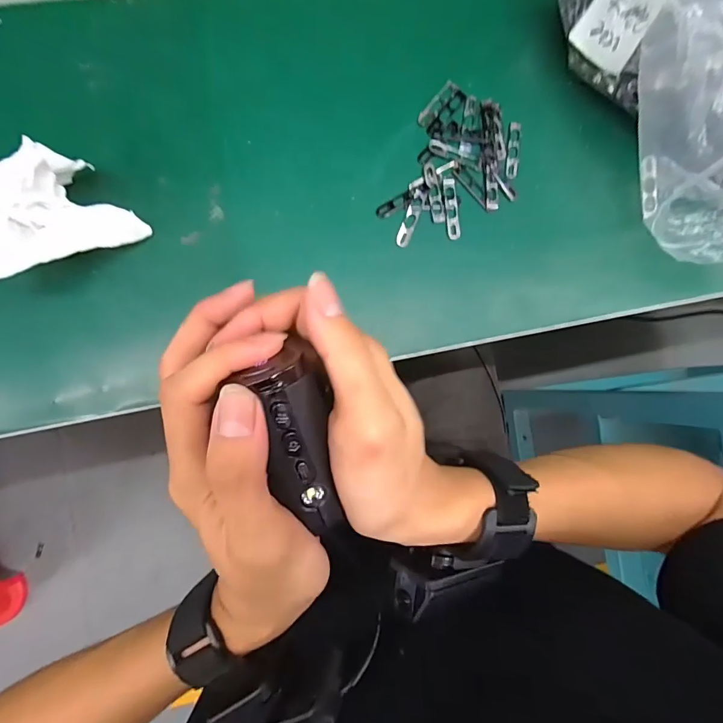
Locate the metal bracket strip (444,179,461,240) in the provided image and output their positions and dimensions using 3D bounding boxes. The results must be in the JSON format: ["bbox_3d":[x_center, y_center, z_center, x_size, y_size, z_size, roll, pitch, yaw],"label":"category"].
[{"bbox_3d":[0.069,-0.116,0.307,0.010,0.004,0.046,-5,88,-6],"label":"metal bracket strip"}]

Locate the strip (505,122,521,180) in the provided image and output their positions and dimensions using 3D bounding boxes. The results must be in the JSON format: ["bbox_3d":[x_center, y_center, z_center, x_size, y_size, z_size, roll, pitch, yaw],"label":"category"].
[{"bbox_3d":[0.119,-0.164,0.316,0.010,0.004,0.045,7,87,-6],"label":"strip"}]

